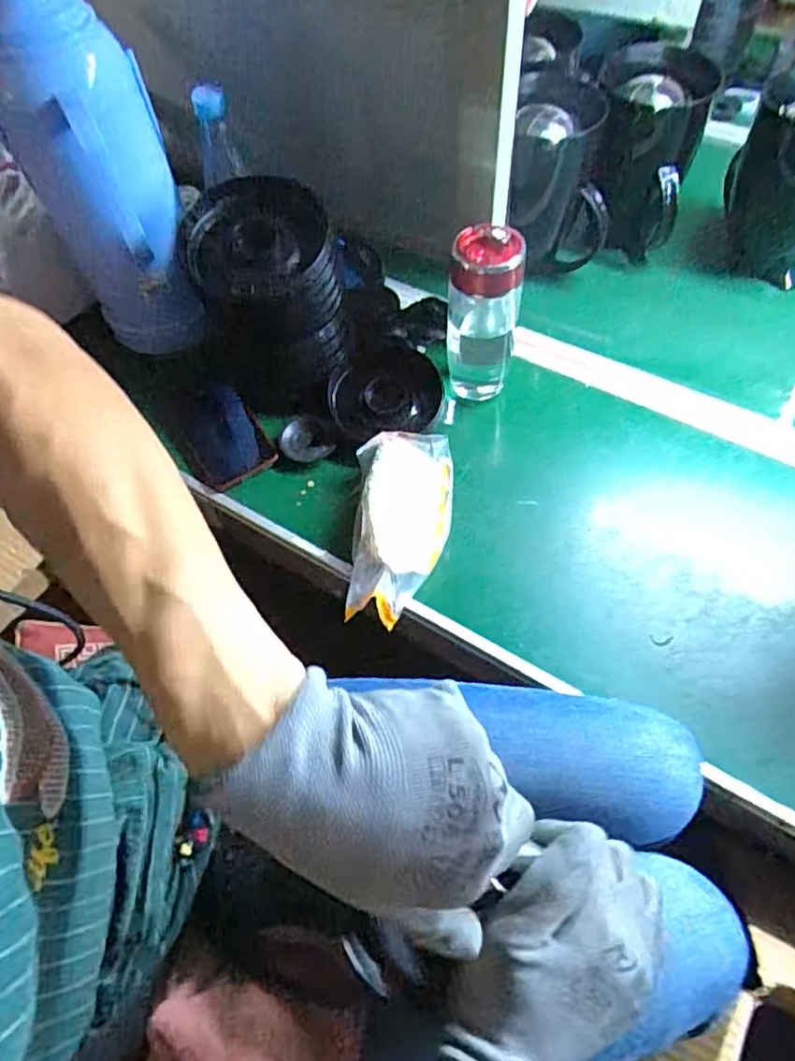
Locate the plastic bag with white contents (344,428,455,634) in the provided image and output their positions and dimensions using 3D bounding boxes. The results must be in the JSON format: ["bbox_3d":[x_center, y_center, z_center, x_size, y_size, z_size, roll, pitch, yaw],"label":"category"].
[{"bbox_3d":[0.006,-0.009,0.613,0.092,0.054,0.206,0,58,3],"label":"plastic bag with white contents"}]

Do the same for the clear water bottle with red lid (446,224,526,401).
[{"bbox_3d":[0.087,-0.221,0.659,0.071,0.160,0.065,6,58,7],"label":"clear water bottle with red lid"}]

